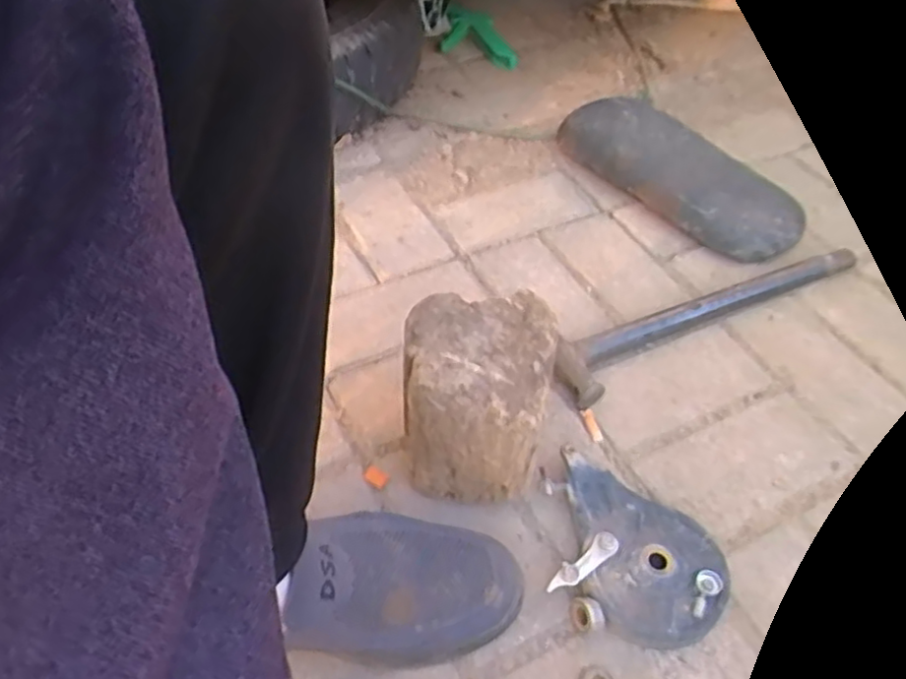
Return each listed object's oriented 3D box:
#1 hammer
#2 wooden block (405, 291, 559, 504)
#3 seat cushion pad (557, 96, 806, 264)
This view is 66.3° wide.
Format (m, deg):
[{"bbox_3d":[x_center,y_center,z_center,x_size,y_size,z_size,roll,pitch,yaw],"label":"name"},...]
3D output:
[{"bbox_3d":[0.281,-0.038,0.723,0.410,0.028,0.072,-24,52,-22],"label":"hammer"},{"bbox_3d":[0.019,0.052,0.547,0.106,0.152,0.122,12,48,7],"label":"wooden block"},{"bbox_3d":[0.286,-0.215,0.881,0.151,0.042,0.340,-31,55,-27],"label":"seat cushion pad"}]

